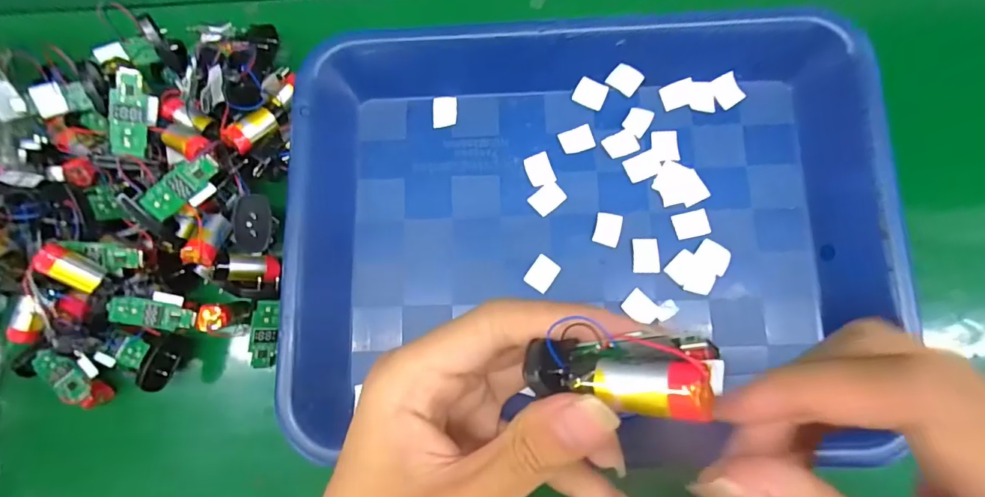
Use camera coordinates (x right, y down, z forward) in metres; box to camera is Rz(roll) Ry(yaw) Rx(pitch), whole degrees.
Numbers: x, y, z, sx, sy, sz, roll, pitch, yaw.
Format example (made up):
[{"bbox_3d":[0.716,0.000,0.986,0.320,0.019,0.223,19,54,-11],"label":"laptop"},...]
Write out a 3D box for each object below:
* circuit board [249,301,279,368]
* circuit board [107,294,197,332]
[{"bbox_3d":[-0.138,0.053,0.282,0.004,0.016,0.042,18,101,43],"label":"circuit board"},{"bbox_3d":[-0.197,0.038,0.270,0.043,0.006,0.015,13,82,-15],"label":"circuit board"}]

